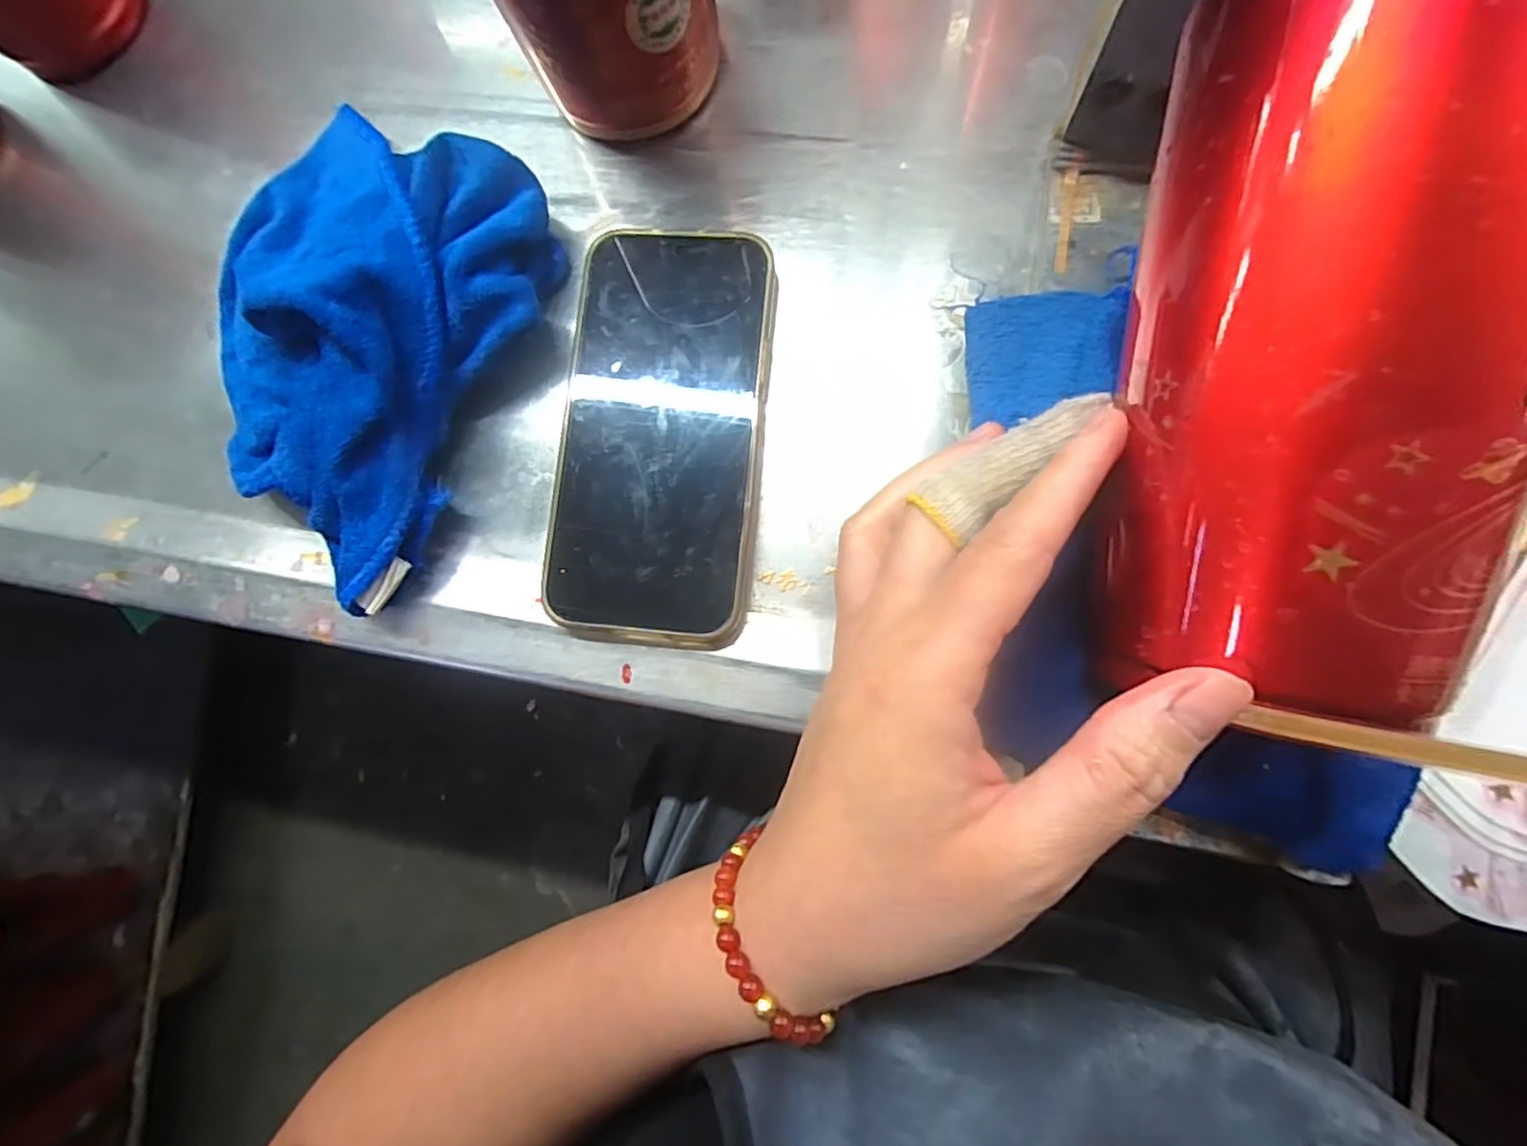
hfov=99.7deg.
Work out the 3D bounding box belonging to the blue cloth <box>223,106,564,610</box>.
[{"bbox_3d":[-0.168,-0.094,0.246,0.137,0.056,0.171,28,87,11],"label":"blue cloth"}]

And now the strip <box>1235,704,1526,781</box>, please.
[{"bbox_3d":[0.145,0.037,0.124,0.085,0.004,0.005,9,91,23],"label":"strip"}]

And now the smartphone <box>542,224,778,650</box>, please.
[{"bbox_3d":[-0.039,-0.054,0.248,0.078,0.006,0.158,5,85,6],"label":"smartphone"}]

